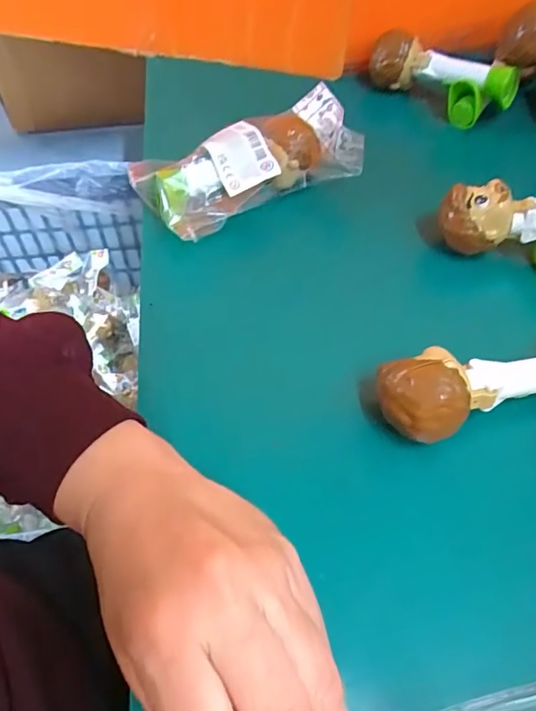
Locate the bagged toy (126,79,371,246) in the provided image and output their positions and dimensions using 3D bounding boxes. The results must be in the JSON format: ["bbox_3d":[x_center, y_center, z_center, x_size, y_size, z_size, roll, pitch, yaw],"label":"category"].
[{"bbox_3d":[-0.009,-0.139,0.372,0.163,0.034,0.086,-27,61,-17],"label":"bagged toy"}]

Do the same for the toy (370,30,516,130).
[{"bbox_3d":[0.142,-0.231,0.433,0.116,0.044,0.033,31,61,18],"label":"toy"}]

